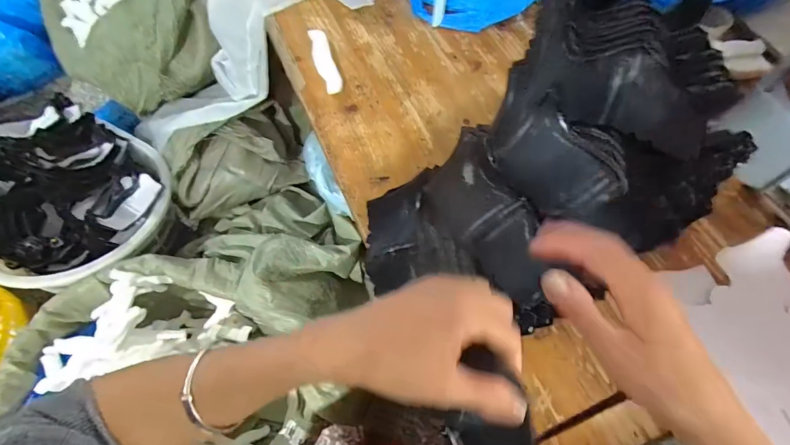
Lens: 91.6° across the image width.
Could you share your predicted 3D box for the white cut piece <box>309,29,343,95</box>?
[{"bbox_3d":[-0.113,-0.261,0.619,0.032,0.006,0.146,-16,64,-9],"label":"white cut piece"}]

